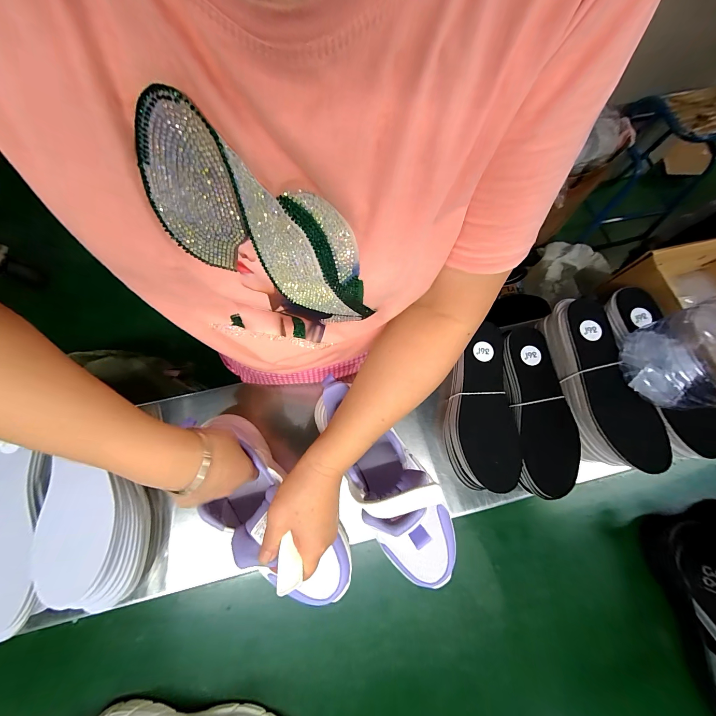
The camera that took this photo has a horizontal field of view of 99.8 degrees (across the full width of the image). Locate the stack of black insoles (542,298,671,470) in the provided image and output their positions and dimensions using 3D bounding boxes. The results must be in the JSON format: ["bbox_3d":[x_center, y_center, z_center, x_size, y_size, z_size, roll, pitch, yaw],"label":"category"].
[{"bbox_3d":[0.299,0.028,0.374,0.075,0.046,0.209,-15,73,-6],"label":"stack of black insoles"}]

